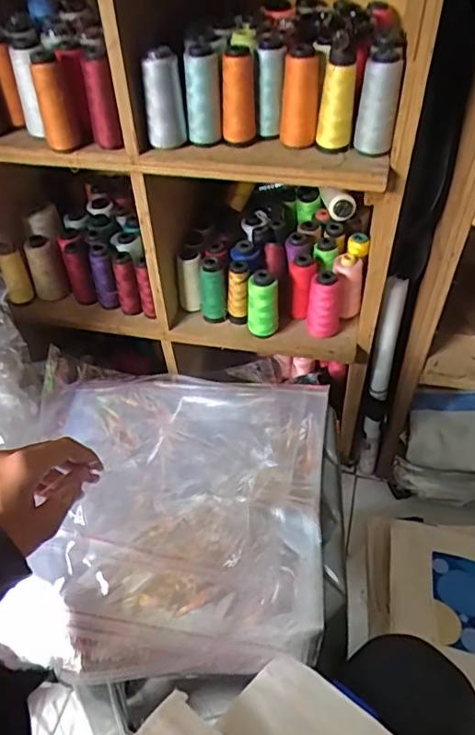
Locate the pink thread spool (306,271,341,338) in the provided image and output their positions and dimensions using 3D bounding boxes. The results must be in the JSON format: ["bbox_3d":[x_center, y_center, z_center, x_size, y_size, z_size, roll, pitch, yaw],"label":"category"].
[{"bbox_3d":[0.140,-0.100,0.866,0.050,0.105,0.048,-1,47,1],"label":"pink thread spool"}]

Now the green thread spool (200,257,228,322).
[{"bbox_3d":[-0.042,-0.129,0.906,0.039,0.117,0.033,-6,47,-4],"label":"green thread spool"}]

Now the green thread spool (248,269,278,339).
[{"bbox_3d":[0.042,-0.099,0.867,0.042,0.109,0.038,14,49,15],"label":"green thread spool"}]

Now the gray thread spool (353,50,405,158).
[{"bbox_3d":[0.169,-0.318,0.651,0.045,0.109,0.041,9,48,10],"label":"gray thread spool"}]

